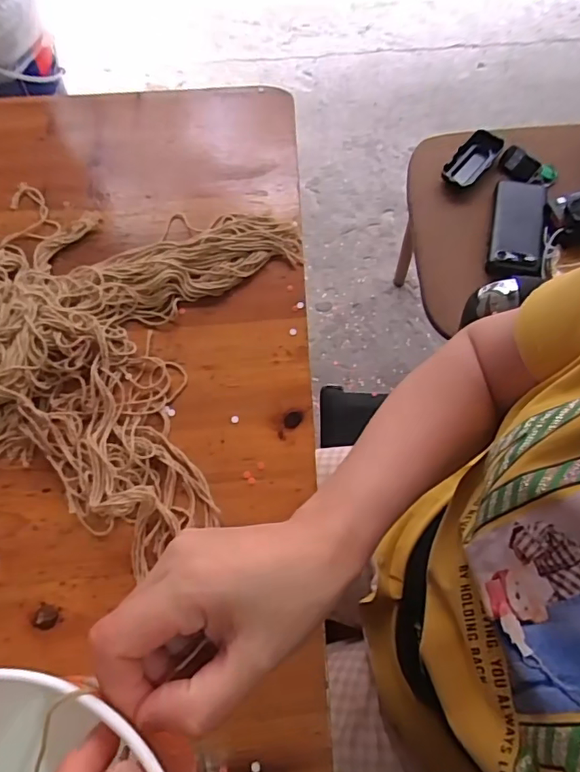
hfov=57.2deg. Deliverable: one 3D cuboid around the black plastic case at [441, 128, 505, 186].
[{"bbox_3d":[0.282,-0.350,0.818,0.048,0.031,0.106,39,74,15],"label":"black plastic case"}]

